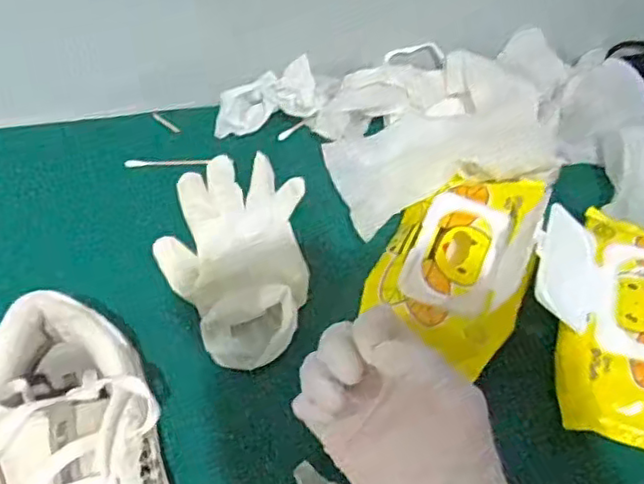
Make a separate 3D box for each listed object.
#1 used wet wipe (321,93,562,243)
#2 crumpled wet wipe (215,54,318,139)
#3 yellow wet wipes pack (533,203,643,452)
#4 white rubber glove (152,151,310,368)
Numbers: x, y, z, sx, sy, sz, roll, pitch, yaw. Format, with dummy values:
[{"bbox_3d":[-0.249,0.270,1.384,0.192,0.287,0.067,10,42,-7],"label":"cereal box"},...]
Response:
[{"bbox_3d":[0.098,-0.074,0.538,0.172,0.056,0.106,-15,57,-15],"label":"used wet wipe"},{"bbox_3d":[-0.051,-0.124,0.568,0.097,0.034,0.035,-22,55,6],"label":"crumpled wet wipe"},{"bbox_3d":[0.212,0.047,0.452,0.130,0.056,0.175,18,55,9],"label":"yellow wet wipes pack"},{"bbox_3d":[-0.068,0.007,0.497,0.109,0.027,0.184,0,53,-6],"label":"white rubber glove"}]

